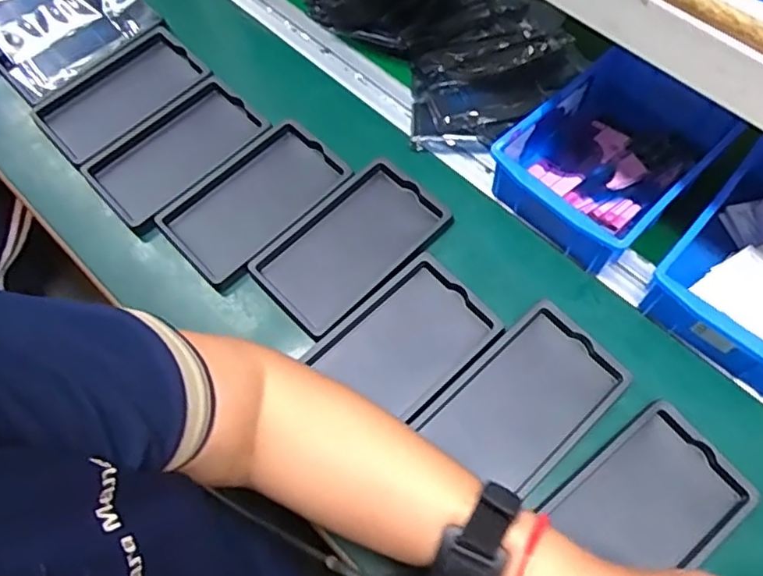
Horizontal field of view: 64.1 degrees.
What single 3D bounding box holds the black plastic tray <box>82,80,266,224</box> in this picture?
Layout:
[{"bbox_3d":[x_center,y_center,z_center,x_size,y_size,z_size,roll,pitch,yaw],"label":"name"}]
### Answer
[{"bbox_3d":[-0.191,-0.128,0.577,0.092,0.023,0.157,42,74,17],"label":"black plastic tray"}]

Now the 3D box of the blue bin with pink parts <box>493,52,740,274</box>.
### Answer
[{"bbox_3d":[0.200,-0.117,0.521,0.192,0.062,0.126,-41,72,-14],"label":"blue bin with pink parts"}]

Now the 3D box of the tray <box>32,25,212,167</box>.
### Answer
[{"bbox_3d":[-0.257,-0.194,0.604,0.100,0.019,0.161,41,74,17],"label":"tray"}]

